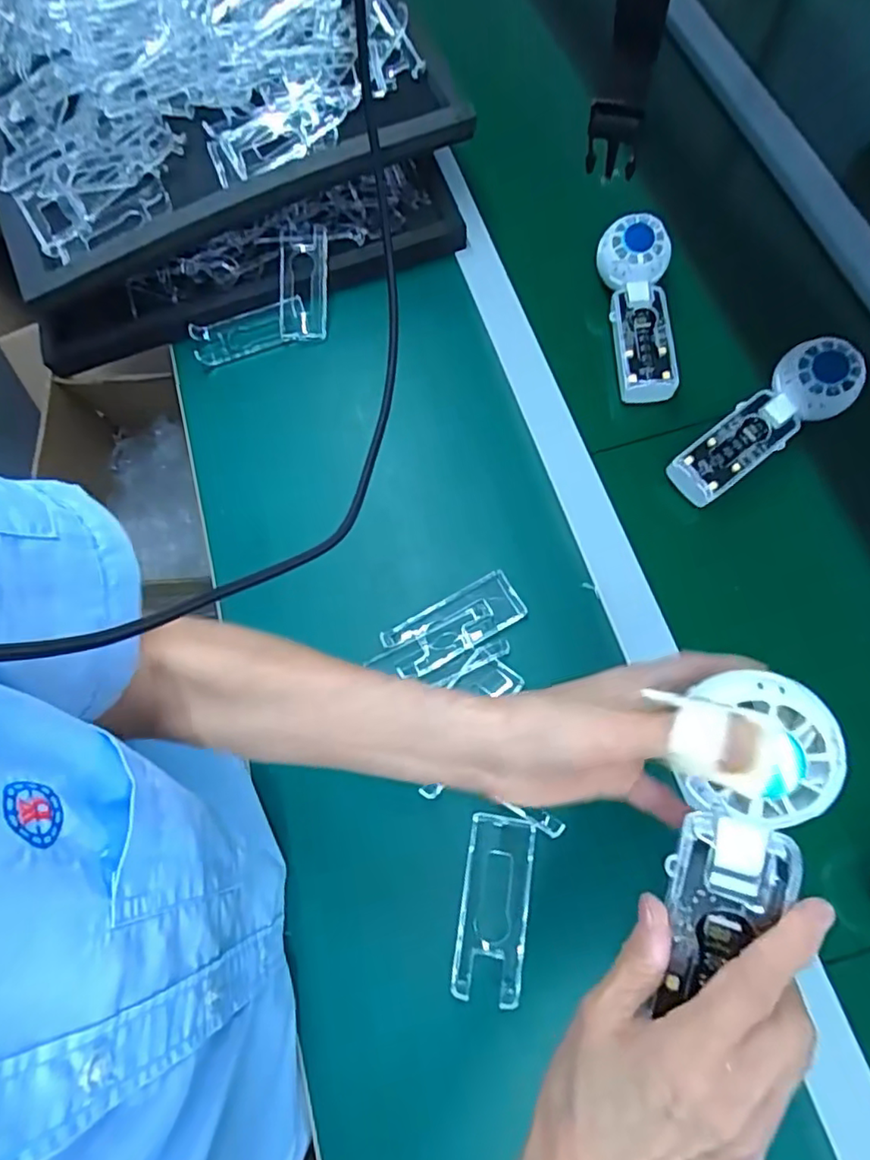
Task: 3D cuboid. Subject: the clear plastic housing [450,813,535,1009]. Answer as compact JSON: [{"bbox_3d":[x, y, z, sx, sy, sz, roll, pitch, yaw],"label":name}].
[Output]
[{"bbox_3d":[0.040,0.217,0.403,0.043,0.012,0.108,8,71,7],"label":"clear plastic housing"}]

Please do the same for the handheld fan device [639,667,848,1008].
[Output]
[{"bbox_3d":[0.120,0.109,0.248,0.069,0.036,0.137,2,107,1],"label":"handheld fan device"}]

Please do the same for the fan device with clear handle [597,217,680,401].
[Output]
[{"bbox_3d":[0.180,-0.235,0.523,0.057,0.029,0.156,-4,84,-1],"label":"fan device with clear handle"}]

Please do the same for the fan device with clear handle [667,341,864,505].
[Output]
[{"bbox_3d":[0.262,-0.125,0.480,0.162,0.027,0.056,-39,72,2],"label":"fan device with clear handle"}]

